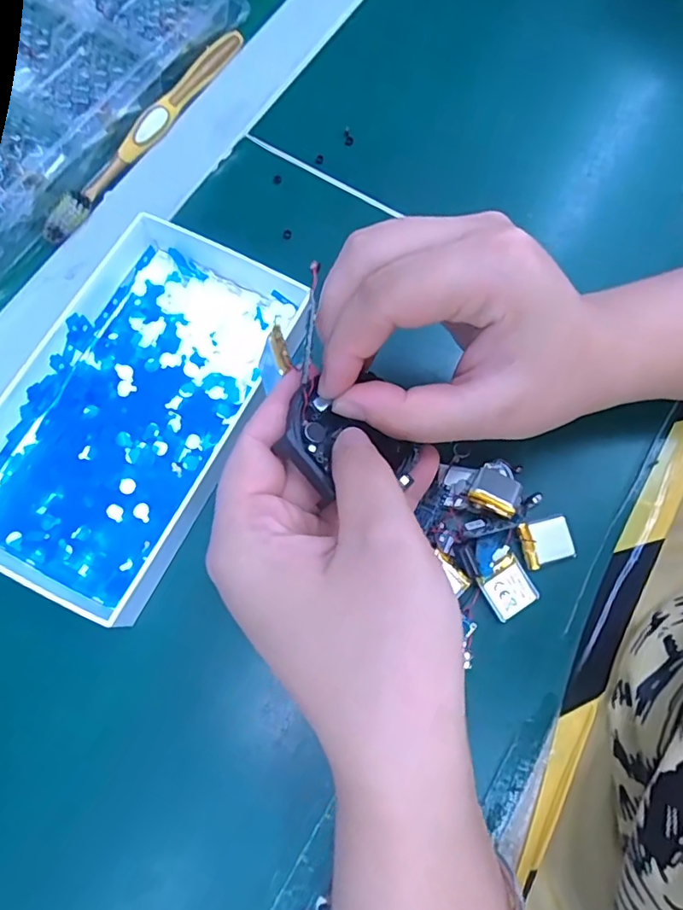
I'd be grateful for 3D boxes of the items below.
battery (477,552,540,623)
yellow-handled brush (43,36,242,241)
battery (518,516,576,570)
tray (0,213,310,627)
[{"bbox_3d":[0.075,0.060,0.244,0.022,0.004,0.023,-30,76,-10],"label":"battery"},{"bbox_3d":[-0.110,-0.192,0.314,0.018,0.010,0.178,29,75,7],"label":"yellow-handled brush"},{"bbox_3d":[0.095,0.040,0.250,0.023,0.004,0.020,-12,74,-5],"label":"battery"},{"bbox_3d":[-0.100,-0.025,0.257,0.106,0.025,0.180,27,75,7],"label":"tray"}]

